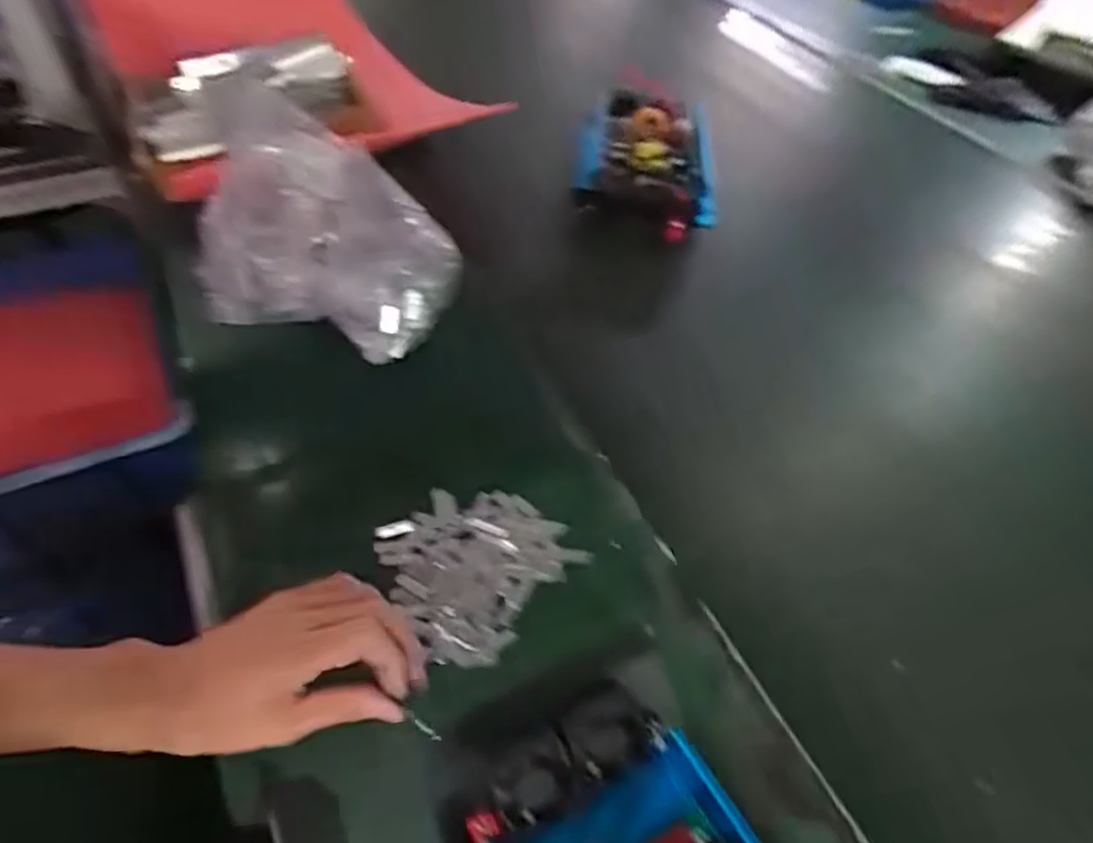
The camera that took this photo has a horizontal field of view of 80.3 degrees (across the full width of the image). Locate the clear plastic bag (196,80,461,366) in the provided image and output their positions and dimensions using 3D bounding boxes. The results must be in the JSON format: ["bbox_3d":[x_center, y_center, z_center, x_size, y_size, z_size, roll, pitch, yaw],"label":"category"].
[{"bbox_3d":[-0.187,-0.163,0.545,0.202,0.181,0.133,-15,51,-16],"label":"clear plastic bag"}]

